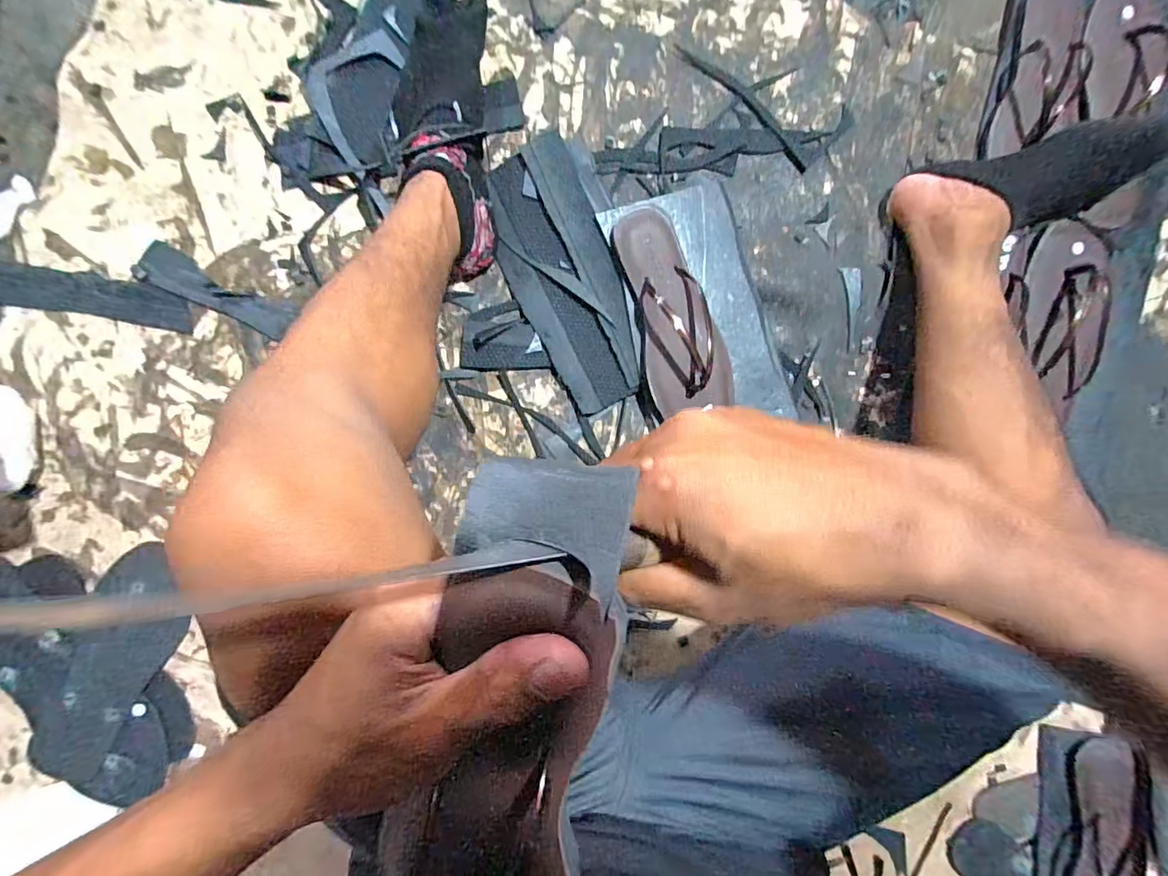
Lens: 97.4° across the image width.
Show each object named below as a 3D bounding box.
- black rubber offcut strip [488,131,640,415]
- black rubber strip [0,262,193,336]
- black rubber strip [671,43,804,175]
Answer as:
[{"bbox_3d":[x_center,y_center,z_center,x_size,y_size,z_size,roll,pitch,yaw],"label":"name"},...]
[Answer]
[{"bbox_3d":[-0.018,-0.168,0.539,0.106,0.017,0.271,-23,92,-2],"label":"black rubber offcut strip"},{"bbox_3d":[-0.515,-0.146,0.524,0.216,0.008,0.042,8,91,-3],"label":"black rubber strip"},{"bbox_3d":[0.175,-0.363,0.558,0.189,0.004,0.024,43,87,-1],"label":"black rubber strip"}]

